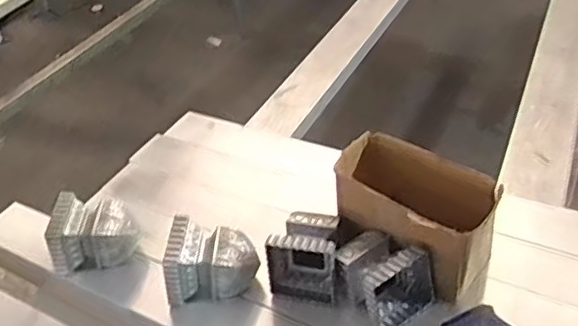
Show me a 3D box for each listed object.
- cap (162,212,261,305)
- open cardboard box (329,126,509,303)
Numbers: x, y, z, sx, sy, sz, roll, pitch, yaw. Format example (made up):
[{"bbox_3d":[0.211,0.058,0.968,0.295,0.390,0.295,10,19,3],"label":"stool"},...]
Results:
[{"bbox_3d":[-0.127,0.157,0.978,0.150,0.113,0.100,-8,39,1],"label":"cap"},{"bbox_3d":[0.202,0.083,0.963,0.255,0.156,0.140,26,51,35],"label":"open cardboard box"}]

